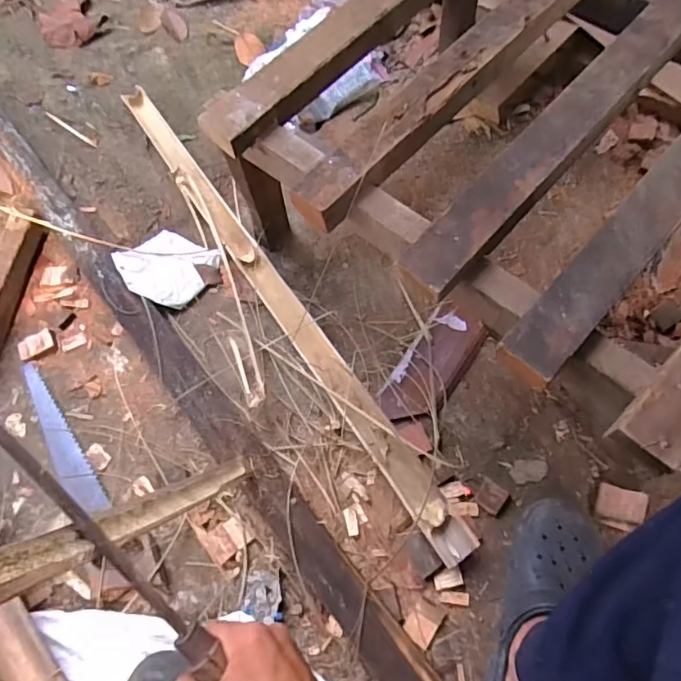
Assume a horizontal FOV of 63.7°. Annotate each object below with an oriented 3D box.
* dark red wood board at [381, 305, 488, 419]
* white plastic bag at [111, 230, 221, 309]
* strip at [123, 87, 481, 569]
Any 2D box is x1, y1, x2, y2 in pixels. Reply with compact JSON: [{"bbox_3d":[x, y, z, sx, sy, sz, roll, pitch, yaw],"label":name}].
[{"bbox_3d":[0.142,0.038,0.839,0.082,0.025,0.198,32,72,16],"label":"dark red wood board"},{"bbox_3d":[-0.301,-0.126,0.936,0.152,0.046,0.136,30,72,15],"label":"white plastic bag"},{"bbox_3d":[-0.129,-0.101,0.911,0.064,0.044,1.042,-33,68,-10],"label":"strip"}]

